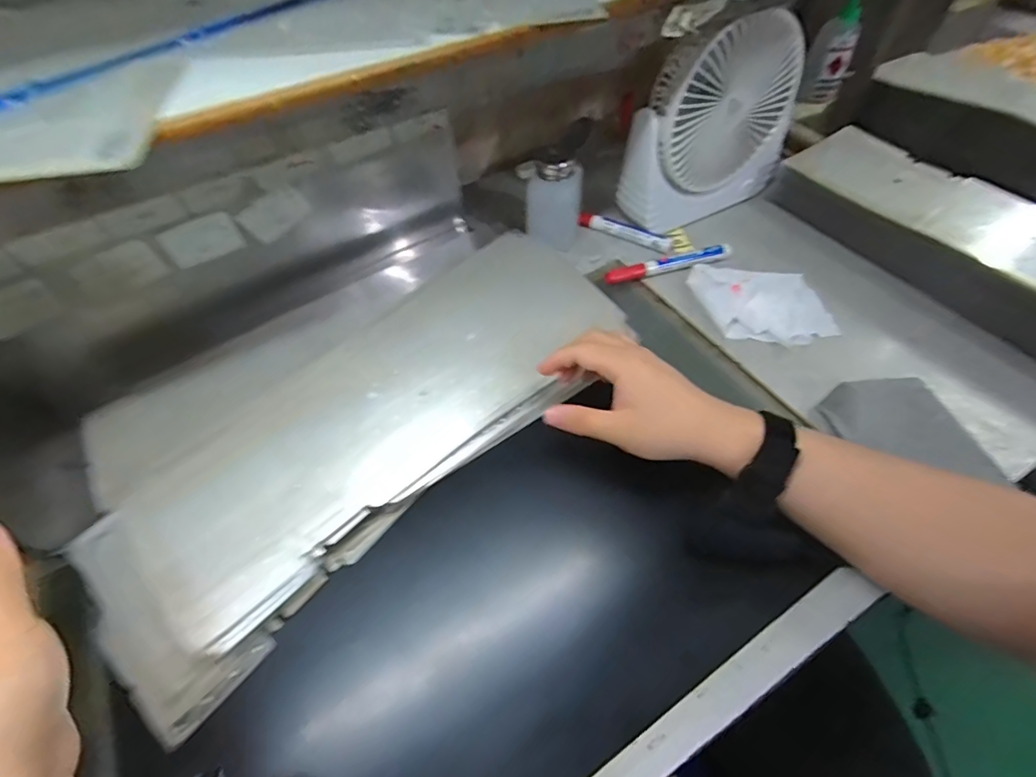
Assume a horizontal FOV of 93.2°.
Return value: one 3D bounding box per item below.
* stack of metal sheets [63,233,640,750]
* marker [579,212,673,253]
[{"bbox_3d":[-0.111,0.024,0.416,0.467,0.032,0.171,-39,68,-24],"label":"stack of metal sheets"},{"bbox_3d":[0.124,-0.185,0.573,0.117,0.016,0.014,24,58,20],"label":"marker"}]

